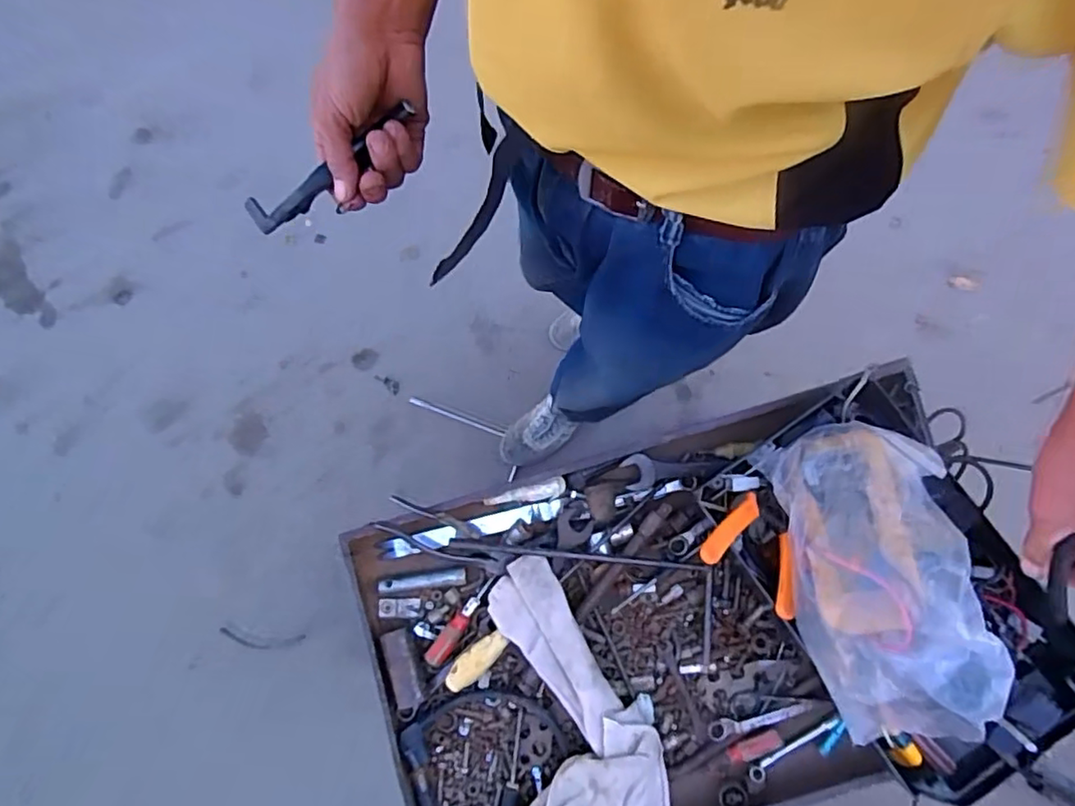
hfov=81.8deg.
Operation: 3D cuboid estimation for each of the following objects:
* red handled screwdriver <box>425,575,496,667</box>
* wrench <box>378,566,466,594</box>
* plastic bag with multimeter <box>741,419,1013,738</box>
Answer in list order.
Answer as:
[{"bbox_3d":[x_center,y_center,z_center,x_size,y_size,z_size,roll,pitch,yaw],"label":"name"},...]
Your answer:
[{"bbox_3d":[-0.081,0.238,0.678,0.021,0.013,0.112,39,82,8],"label":"red handled screwdriver"},{"bbox_3d":[-0.129,0.200,0.698,0.096,0.011,0.018,-7,79,0],"label":"wrench"},{"bbox_3d":[0.304,0.149,0.550,0.142,0.085,0.267,-7,79,0],"label":"plastic bag with multimeter"}]

